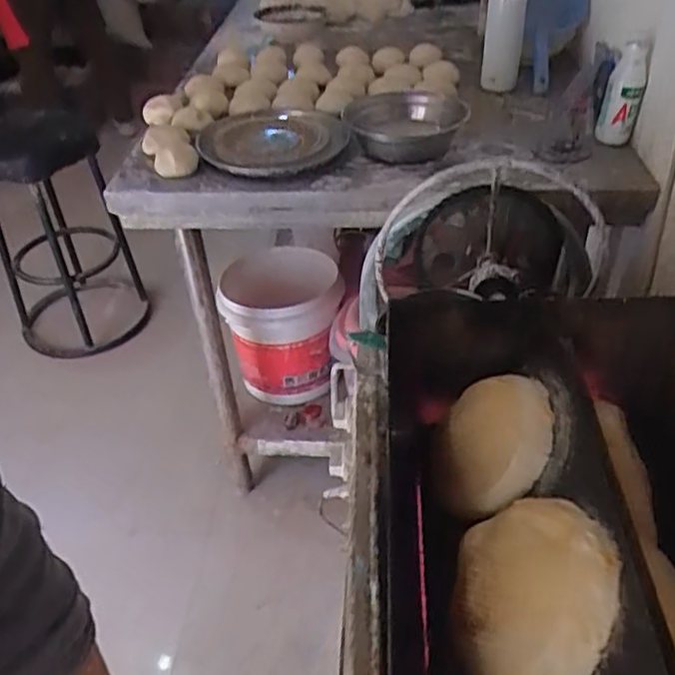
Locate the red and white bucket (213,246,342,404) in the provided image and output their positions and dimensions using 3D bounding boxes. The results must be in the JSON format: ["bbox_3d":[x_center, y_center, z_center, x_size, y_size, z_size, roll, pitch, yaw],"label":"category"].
[{"bbox_3d":[-0.114,-0.039,1.491,0.248,0.258,0.269,-1,39,2],"label":"red and white bucket"}]

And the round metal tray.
[{"bbox_3d":[-0.106,-0.313,1.039,0.217,0.032,0.217,-2,39,1],"label":"round metal tray"}]

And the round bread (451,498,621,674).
[{"bbox_3d":[0.135,0.179,0.466,0.106,0.078,0.142,8,41,13],"label":"round bread"}]

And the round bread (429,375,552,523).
[{"bbox_3d":[0.134,0.094,0.581,0.099,0.083,0.131,5,40,10],"label":"round bread"}]

